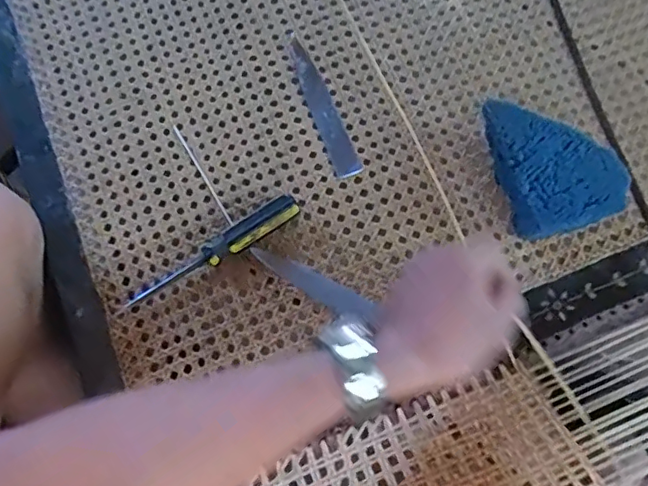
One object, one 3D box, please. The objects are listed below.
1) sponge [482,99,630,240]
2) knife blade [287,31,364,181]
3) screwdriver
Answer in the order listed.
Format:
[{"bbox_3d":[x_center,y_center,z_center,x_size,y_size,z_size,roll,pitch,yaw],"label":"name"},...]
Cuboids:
[{"bbox_3d":[0.179,-0.062,0.453,0.086,0.051,0.114,-20,75,-5],"label":"sponge"},{"bbox_3d":[-0.004,-0.123,0.498,0.024,0.004,0.145,-22,75,-6],"label":"knife blade"},{"bbox_3d":[-0.089,0.009,0.455,0.154,0.024,0.023,-34,76,-9],"label":"screwdriver"}]

